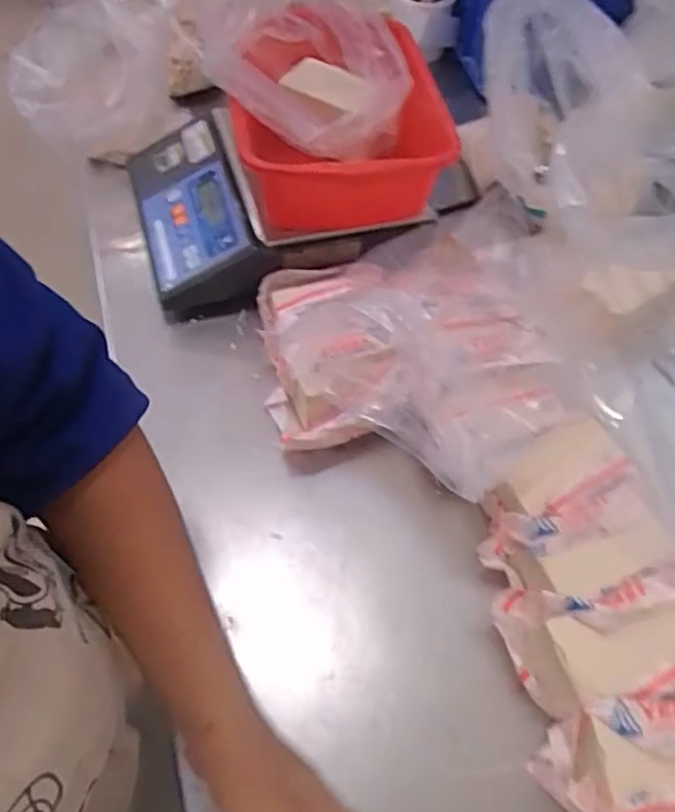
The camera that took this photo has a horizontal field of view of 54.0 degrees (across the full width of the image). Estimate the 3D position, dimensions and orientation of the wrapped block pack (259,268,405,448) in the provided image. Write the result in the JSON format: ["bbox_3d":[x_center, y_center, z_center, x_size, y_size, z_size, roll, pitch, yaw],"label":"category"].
[{"bbox_3d":[-0.006,-0.046,0.668,0.141,0.082,0.195,-3,58,-5],"label":"wrapped block pack"}]

